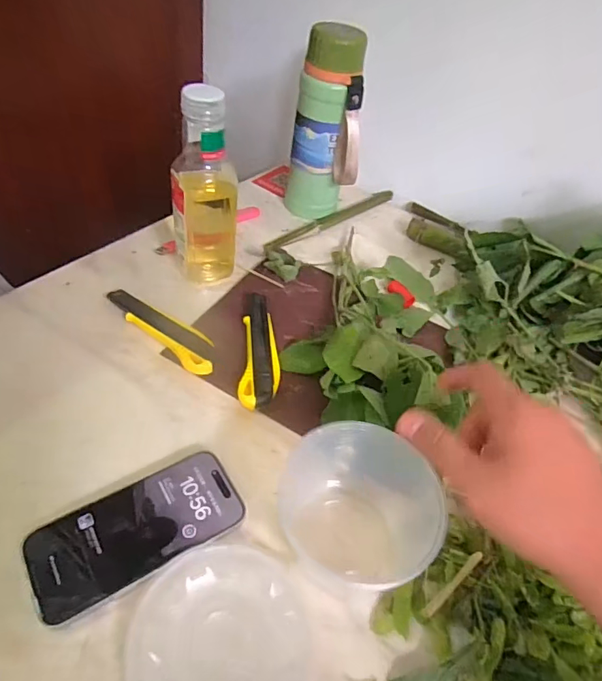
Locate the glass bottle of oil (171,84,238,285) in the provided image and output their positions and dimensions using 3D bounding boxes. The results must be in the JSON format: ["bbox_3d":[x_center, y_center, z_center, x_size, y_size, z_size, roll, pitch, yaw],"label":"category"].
[{"bbox_3d":[-0.097,-0.151,0.495,0.064,0.198,0.044,-2,46,-12],"label":"glass bottle of oil"}]

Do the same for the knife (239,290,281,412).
[{"bbox_3d":[-0.039,0.008,0.478,0.035,0.014,0.140,2,45,-5],"label":"knife"}]

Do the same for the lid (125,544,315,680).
[{"bbox_3d":[-0.049,0.194,0.308,0.112,0.017,0.117,4,45,-4],"label":"lid"}]

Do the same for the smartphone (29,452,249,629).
[{"bbox_3d":[-0.118,0.136,0.354,0.142,0.010,0.072,-21,51,-26],"label":"smartphone"}]

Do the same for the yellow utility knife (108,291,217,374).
[{"bbox_3d":[-0.134,-0.013,0.481,0.144,0.015,0.036,34,51,24],"label":"yellow utility knife"}]

